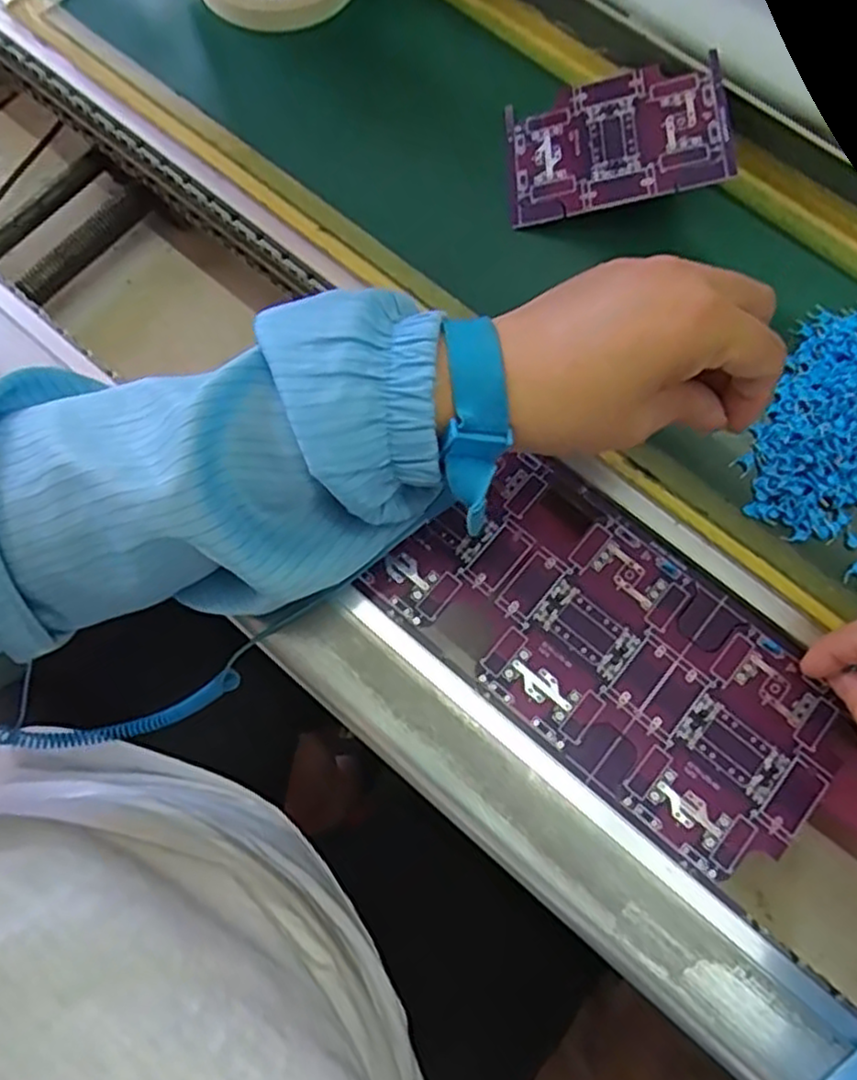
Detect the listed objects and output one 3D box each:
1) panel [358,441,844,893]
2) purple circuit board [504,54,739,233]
[{"bbox_3d":[0.087,0.051,0.346,0.210,0.006,0.105,39,78,10],"label":"panel"},{"bbox_3d":[0.100,-0.216,0.397,0.112,0.005,0.083,-7,70,17],"label":"purple circuit board"}]

